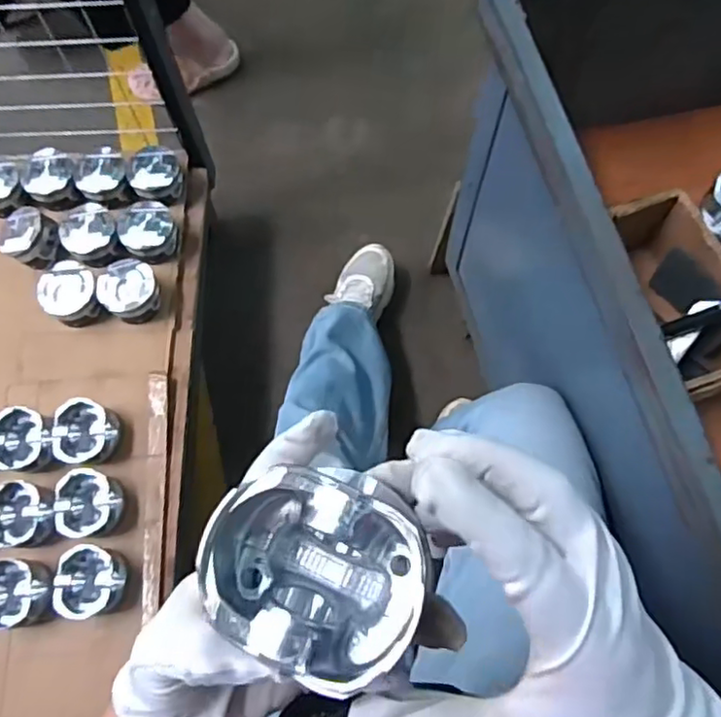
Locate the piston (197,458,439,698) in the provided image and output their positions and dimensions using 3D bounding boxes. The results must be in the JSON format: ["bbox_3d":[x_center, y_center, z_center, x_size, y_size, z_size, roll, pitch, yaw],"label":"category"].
[{"bbox_3d":[-0.017,0.085,0.252,0.089,0.045,0.072,23,73,8],"label":"piston"}]

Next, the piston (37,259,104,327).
[{"bbox_3d":[-0.439,-0.096,0.961,0.083,0.060,0.089,0,71,1],"label":"piston"}]

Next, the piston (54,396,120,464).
[{"bbox_3d":[-0.389,0.104,0.889,0.087,0.054,0.090,0,71,1],"label":"piston"}]

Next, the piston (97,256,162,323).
[{"bbox_3d":[-0.349,-0.103,0.956,0.084,0.061,0.084,0,71,1],"label":"piston"}]

